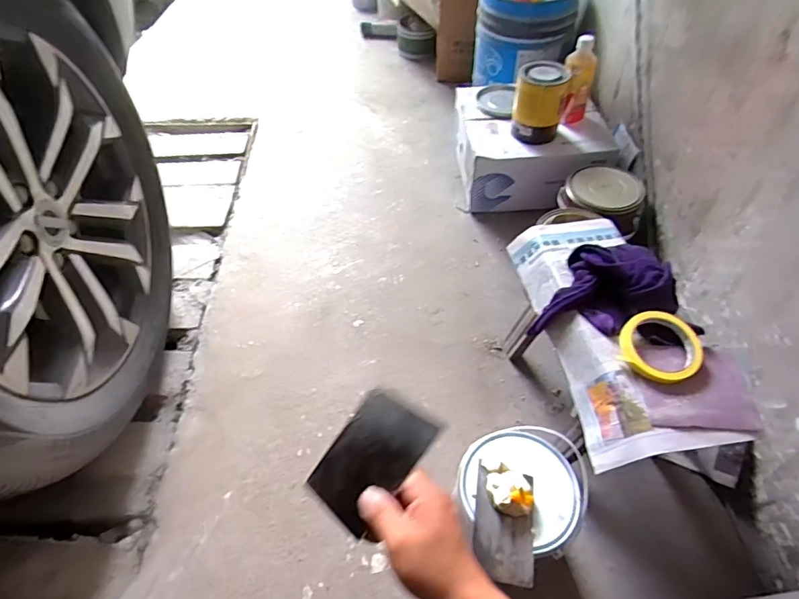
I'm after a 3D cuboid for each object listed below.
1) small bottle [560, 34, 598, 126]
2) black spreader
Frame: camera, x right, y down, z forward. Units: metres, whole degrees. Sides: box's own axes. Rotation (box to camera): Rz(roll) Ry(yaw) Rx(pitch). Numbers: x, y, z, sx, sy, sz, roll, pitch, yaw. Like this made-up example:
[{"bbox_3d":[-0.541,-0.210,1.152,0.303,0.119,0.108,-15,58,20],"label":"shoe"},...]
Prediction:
[{"bbox_3d":[0.411,-0.501,1.095,0.074,0.179,0.056,10,52,7],"label":"small bottle"},{"bbox_3d":[-0.027,0.141,0.421,0.069,0.004,0.125,37,103,20],"label":"black spreader"}]

